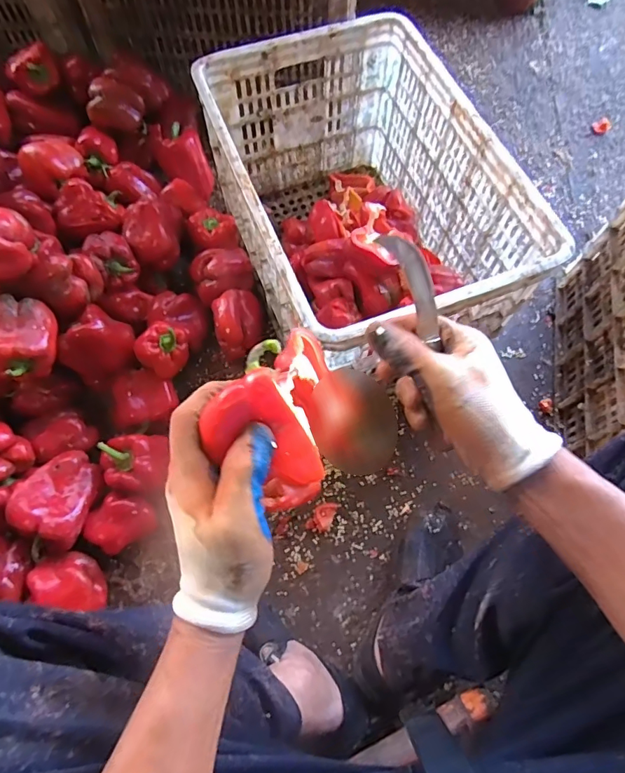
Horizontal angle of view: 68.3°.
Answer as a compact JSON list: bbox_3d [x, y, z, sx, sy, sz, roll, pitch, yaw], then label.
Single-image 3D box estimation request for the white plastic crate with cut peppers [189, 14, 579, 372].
[{"bbox_3d":[0.068,-0.283,0.766,0.352,0.294,0.532,-22,72,-10],"label":"white plastic crate with cut peppers"}]

